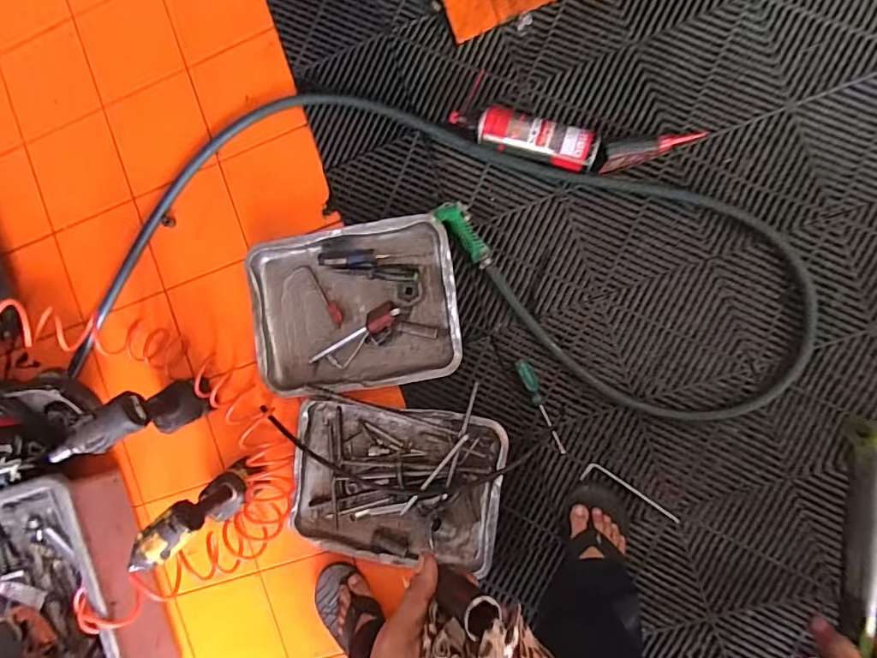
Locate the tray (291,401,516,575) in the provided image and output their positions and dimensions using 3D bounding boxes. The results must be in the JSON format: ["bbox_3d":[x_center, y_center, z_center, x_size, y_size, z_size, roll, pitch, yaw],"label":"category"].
[{"bbox_3d":[-0.080,0.292,0.910,0.380,0.046,0.289,5,91,7],"label":"tray"}]

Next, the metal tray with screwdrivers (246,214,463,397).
[{"bbox_3d":[-0.158,-0.038,0.914,0.389,0.044,0.300,-7,89,8],"label":"metal tray with screwdrivers"}]

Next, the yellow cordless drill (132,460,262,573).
[{"bbox_3d":[-0.405,0.308,0.838,0.131,0.219,0.072,-40,86,8],"label":"yellow cordless drill"}]

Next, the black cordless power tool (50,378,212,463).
[{"bbox_3d":[-0.519,0.150,0.847,0.142,0.211,0.082,-14,90,8],"label":"black cordless power tool"}]

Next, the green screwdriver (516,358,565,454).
[{"bbox_3d":[0.187,0.141,0.880,0.027,0.021,0.182,-24,87,7],"label":"green screwdriver"}]

